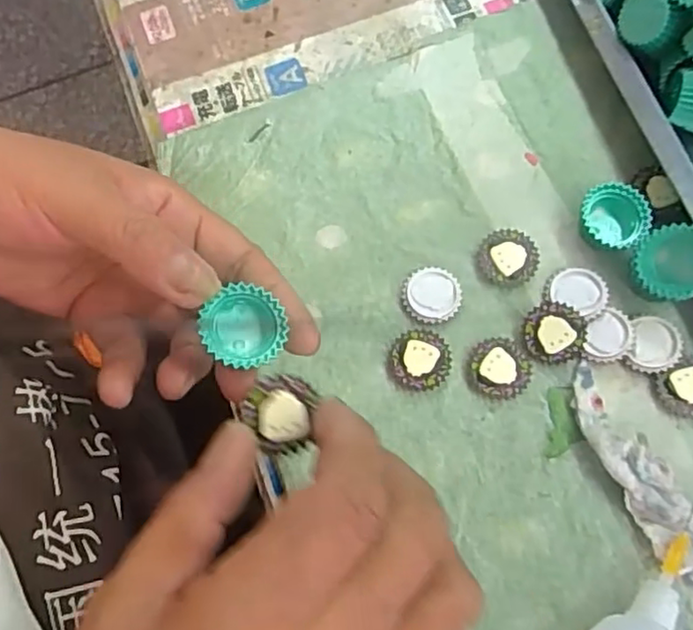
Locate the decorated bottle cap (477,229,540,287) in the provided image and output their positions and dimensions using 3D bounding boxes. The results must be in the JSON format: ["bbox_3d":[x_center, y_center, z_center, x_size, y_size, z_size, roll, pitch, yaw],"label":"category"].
[{"bbox_3d":[0.079,-0.028,0.309,0.028,0.007,0.029,0,74,2],"label":"decorated bottle cap"}]

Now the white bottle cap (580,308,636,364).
[{"bbox_3d":[0.121,0.010,0.294,0.022,0.005,0.025,8,74,4],"label":"white bottle cap"}]

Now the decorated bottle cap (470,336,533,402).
[{"bbox_3d":[0.071,0.025,0.294,0.027,0.005,0.028,0,74,2],"label":"decorated bottle cap"}]

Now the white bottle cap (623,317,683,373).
[{"bbox_3d":[0.142,0.013,0.293,0.024,0.008,0.026,20,75,7],"label":"white bottle cap"}]

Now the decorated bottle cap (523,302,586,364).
[{"bbox_3d":[0.097,0.009,0.294,0.028,0.006,0.028,0,88,7],"label":"decorated bottle cap"}]

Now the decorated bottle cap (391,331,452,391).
[{"bbox_3d":[0.035,0.021,0.296,0.027,0.006,0.027,0,74,2],"label":"decorated bottle cap"}]

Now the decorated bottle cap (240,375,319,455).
[{"bbox_3d":[-0.024,0.034,0.220,0.023,0.006,0.026,16,75,6],"label":"decorated bottle cap"}]

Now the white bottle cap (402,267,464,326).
[{"bbox_3d":[0.041,-0.010,0.305,0.027,0.006,0.027,0,74,2],"label":"white bottle cap"}]

